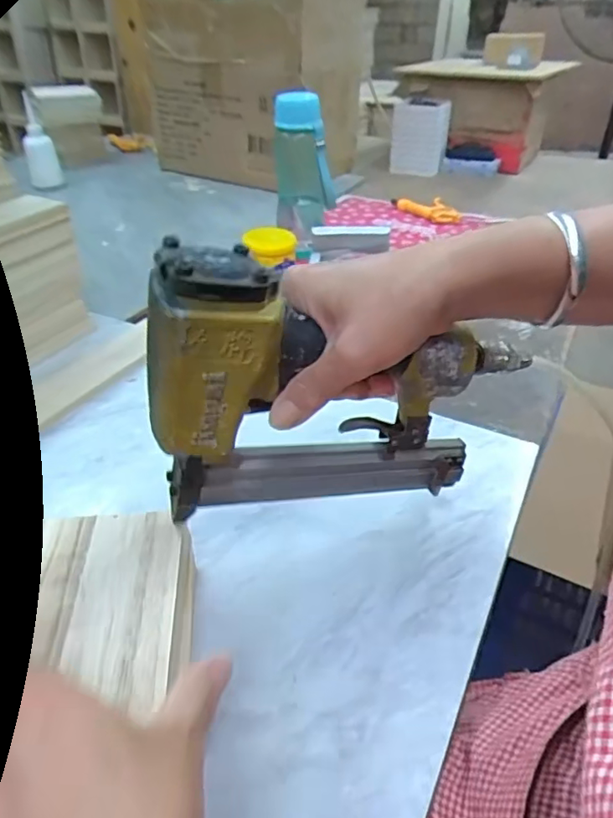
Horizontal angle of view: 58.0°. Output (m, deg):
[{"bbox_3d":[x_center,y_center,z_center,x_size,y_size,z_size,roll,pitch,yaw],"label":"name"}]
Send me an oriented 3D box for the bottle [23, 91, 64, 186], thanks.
[{"bbox_3d":[-0.540,-0.536,1.117,0.059,0.165,0.039,-11,39,-19],"label":"bottle"}]

